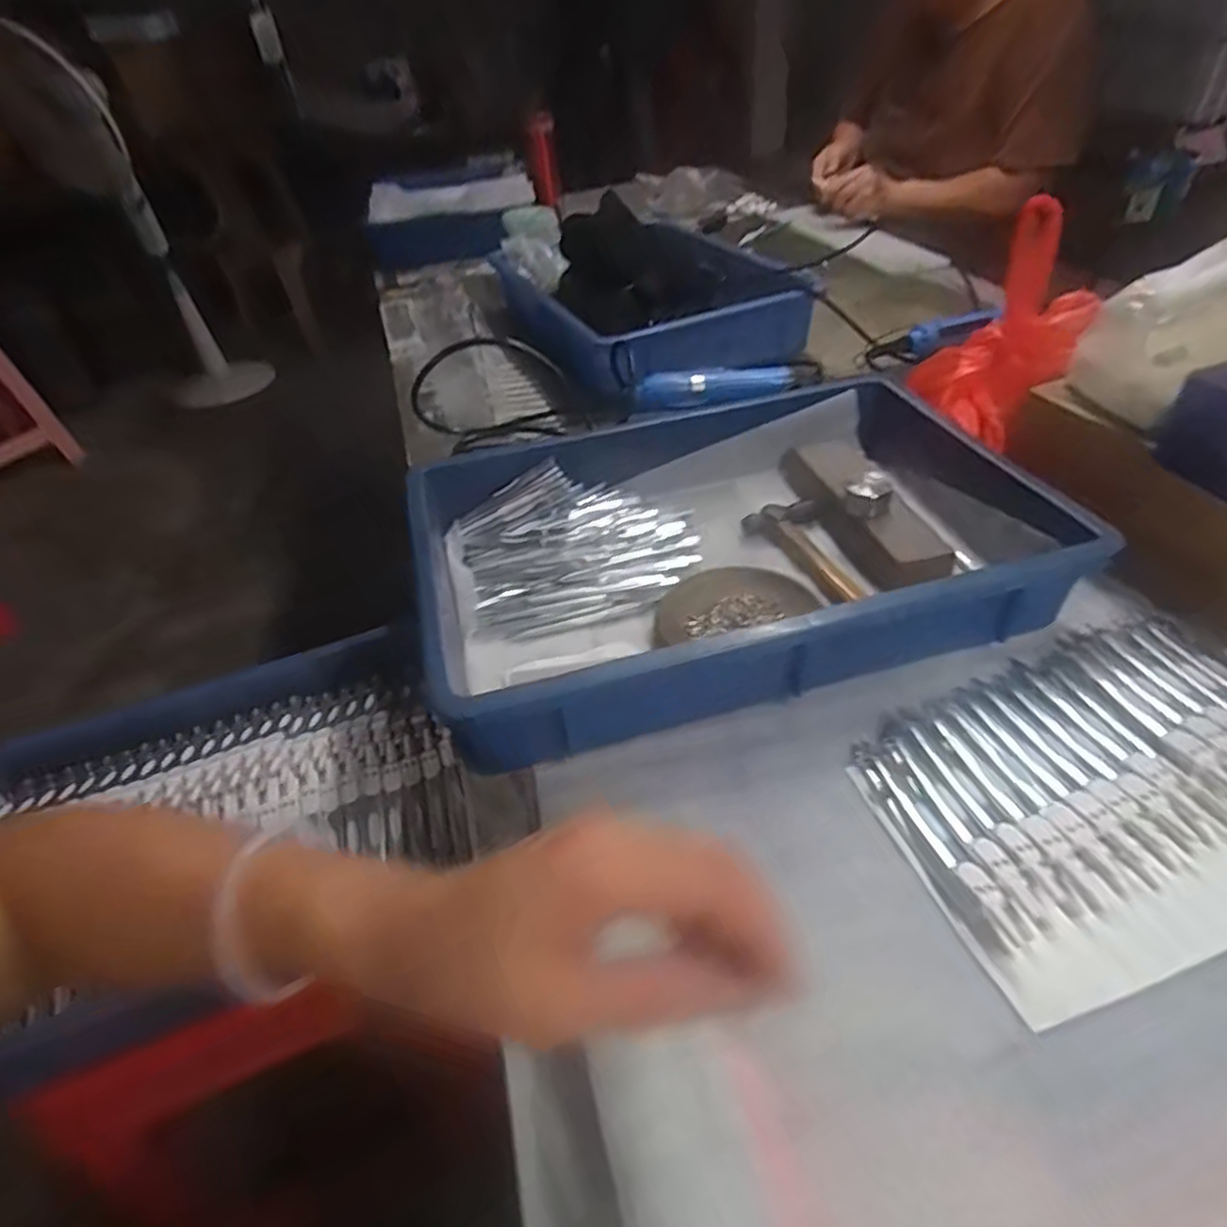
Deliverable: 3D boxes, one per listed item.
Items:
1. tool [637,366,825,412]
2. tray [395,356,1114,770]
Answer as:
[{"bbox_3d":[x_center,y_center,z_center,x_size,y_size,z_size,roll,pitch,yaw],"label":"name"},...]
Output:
[{"bbox_3d":[0.122,-0.244,0.774,0.194,0.031,0.034,-7,42,0],"label":"tool"},{"bbox_3d":[0.096,-0.063,0.548,0.467,0.067,0.289,-15,42,-8],"label":"tray"}]

